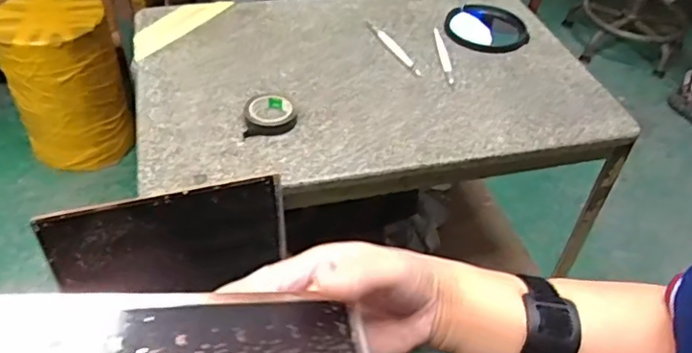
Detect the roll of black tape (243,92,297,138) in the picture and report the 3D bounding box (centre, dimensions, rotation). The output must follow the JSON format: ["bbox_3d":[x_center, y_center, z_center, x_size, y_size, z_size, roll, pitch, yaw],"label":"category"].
[{"bbox_3d":[-0.091,-0.076,0.718,0.060,0.019,0.071,1,44,-2],"label":"roll of black tape"}]

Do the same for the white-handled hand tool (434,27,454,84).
[{"bbox_3d":[0.140,-0.174,0.841,0.011,0.010,0.128,-1,44,-4],"label":"white-handled hand tool"}]

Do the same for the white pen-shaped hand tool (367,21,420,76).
[{"bbox_3d":[0.066,-0.186,0.849,0.015,0.009,0.141,-20,49,-23],"label":"white pen-shaped hand tool"}]

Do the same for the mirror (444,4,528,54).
[{"bbox_3d":[0.213,-0.233,0.908,0.123,0.014,0.136,1,44,-3],"label":"mirror"}]

